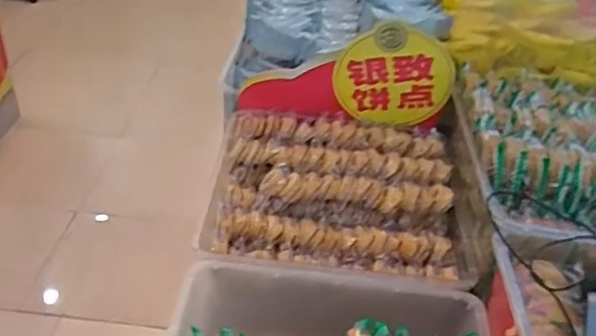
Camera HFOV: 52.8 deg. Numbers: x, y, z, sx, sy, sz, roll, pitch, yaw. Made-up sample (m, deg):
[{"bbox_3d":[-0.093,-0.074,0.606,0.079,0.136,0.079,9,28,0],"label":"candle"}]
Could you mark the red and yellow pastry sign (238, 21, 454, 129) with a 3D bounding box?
[{"bbox_3d":[0.065,-0.127,0.805,0.276,0.149,0.013,7,42,1],"label":"red and yellow pastry sign"}]

